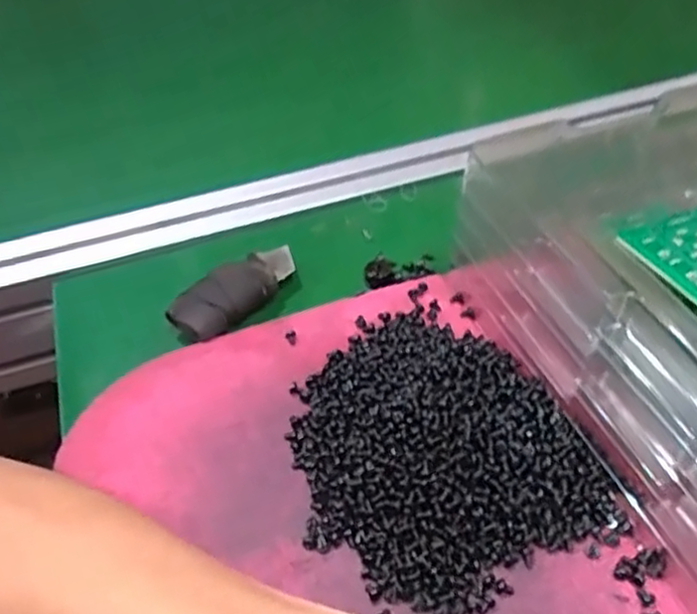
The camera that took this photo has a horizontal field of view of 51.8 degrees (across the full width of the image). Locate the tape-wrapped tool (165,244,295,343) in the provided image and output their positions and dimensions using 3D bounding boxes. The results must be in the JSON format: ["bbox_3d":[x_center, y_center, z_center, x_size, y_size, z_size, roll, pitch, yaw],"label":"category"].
[{"bbox_3d":[-0.056,-0.008,0.367,0.027,0.021,0.072,36,64,27],"label":"tape-wrapped tool"}]

